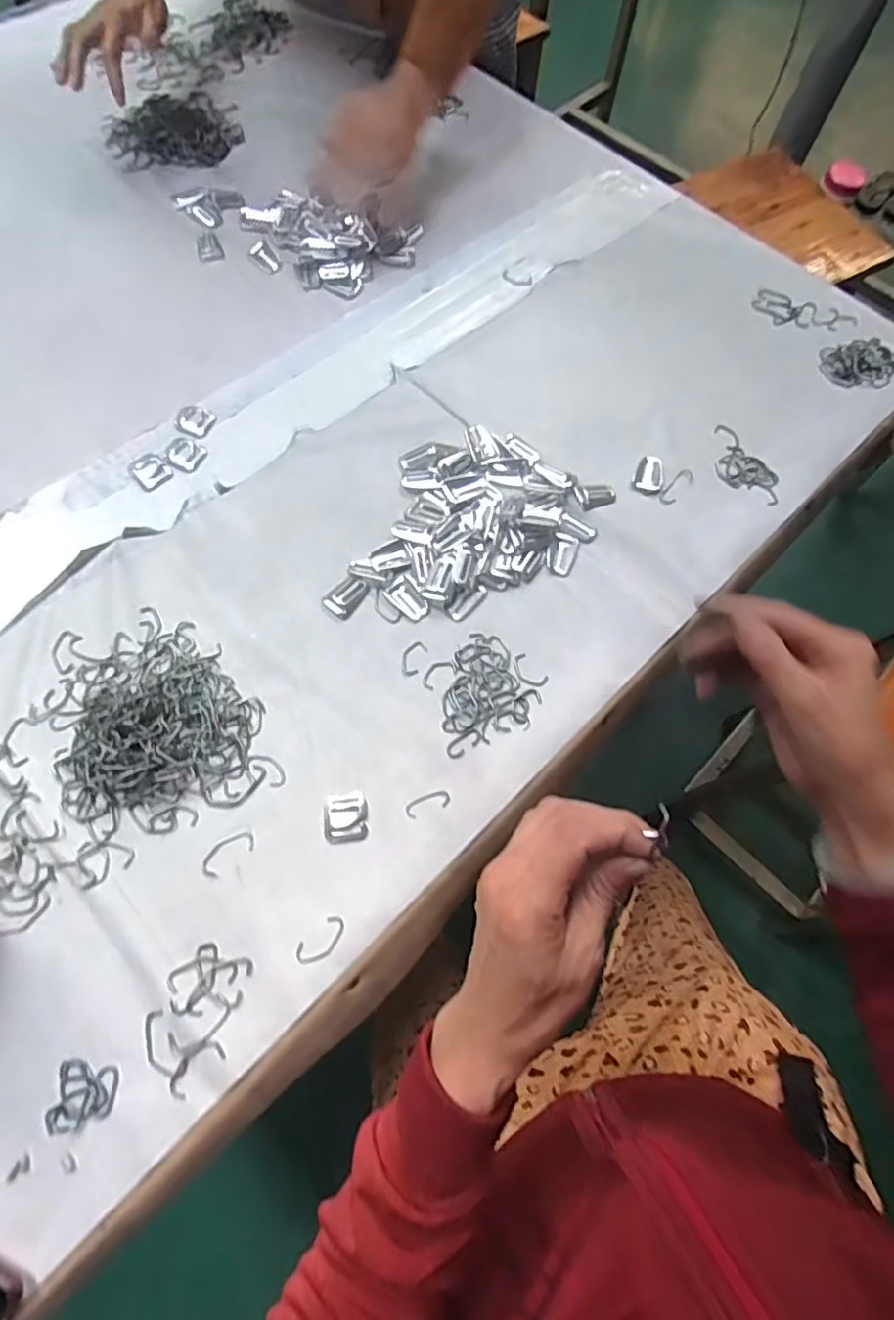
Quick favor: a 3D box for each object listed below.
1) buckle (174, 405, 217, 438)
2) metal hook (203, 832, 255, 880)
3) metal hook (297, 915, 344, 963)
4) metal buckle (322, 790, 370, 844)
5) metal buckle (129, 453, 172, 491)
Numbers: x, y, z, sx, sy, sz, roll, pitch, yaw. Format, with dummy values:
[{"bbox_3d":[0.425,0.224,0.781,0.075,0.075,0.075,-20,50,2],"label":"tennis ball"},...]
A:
[{"bbox_3d":[-0.249,-0.236,0.614,0.042,0.004,0.034,24,69,8],"label":"buckle"},{"bbox_3d":[-0.161,0.141,0.458,0.041,0.004,0.020,-36,73,-15],"label":"metal hook"},{"bbox_3d":[-0.088,0.197,0.437,0.037,0.004,0.018,-39,74,-16],"label":"metal hook"},{"bbox_3d":[-0.077,0.119,0.470,0.033,0.004,0.036,-10,68,-6],"label":"metal buckle"},{"bbox_3d":[-0.281,-0.180,0.590,0.031,0.004,0.041,-41,75,-17],"label":"metal buckle"}]

